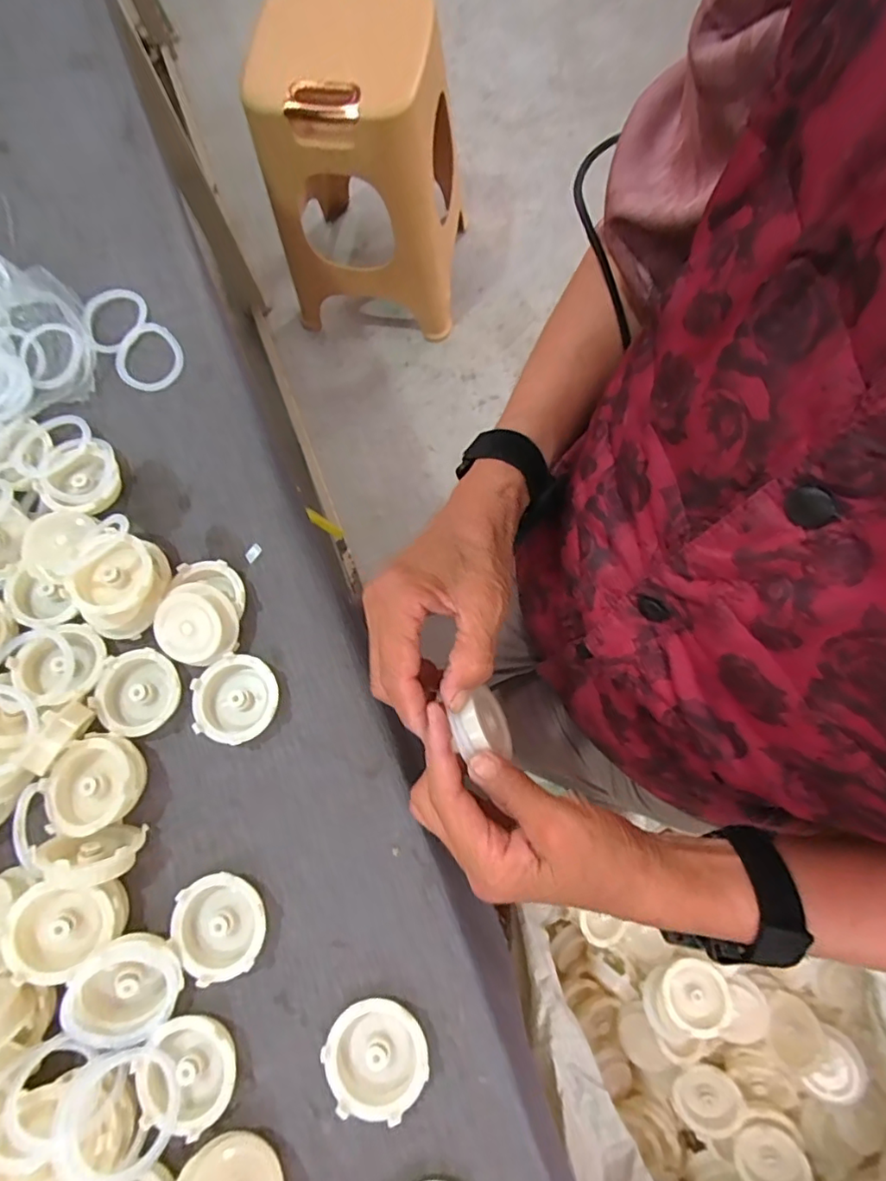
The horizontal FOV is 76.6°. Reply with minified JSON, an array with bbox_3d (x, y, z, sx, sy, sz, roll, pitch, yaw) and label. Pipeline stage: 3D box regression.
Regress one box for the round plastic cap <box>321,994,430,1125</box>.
[{"bbox_3d":[-0.038,0.273,0.328,0.055,0.021,0.058,0,76,1],"label":"round plastic cap"}]

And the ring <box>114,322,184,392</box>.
[{"bbox_3d":[-0.248,-0.197,0.471,0.055,0.007,0.058,-1,76,3],"label":"ring"}]

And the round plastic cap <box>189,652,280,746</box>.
[{"bbox_3d":[-0.142,0.074,0.386,0.056,0.011,0.058,-1,76,3],"label":"round plastic cap"}]

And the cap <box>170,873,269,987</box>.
[{"bbox_3d":[-0.139,0.209,0.351,0.056,0.016,0.058,0,76,1],"label":"cap"}]

